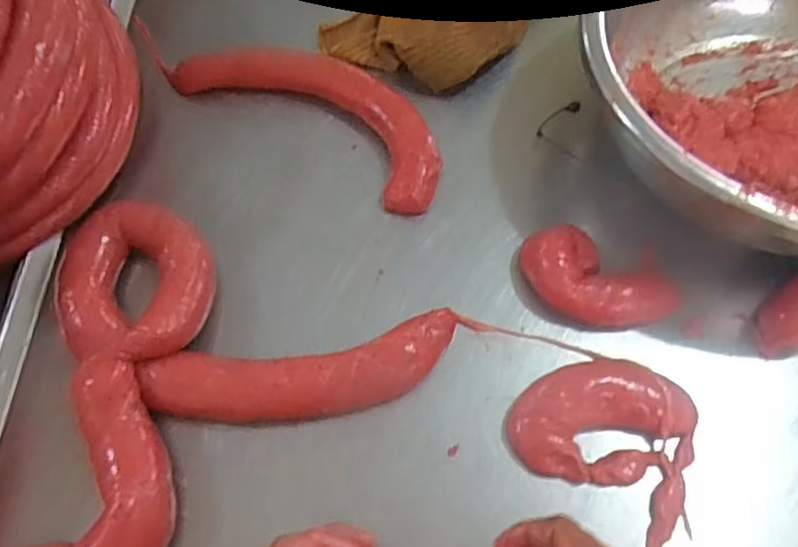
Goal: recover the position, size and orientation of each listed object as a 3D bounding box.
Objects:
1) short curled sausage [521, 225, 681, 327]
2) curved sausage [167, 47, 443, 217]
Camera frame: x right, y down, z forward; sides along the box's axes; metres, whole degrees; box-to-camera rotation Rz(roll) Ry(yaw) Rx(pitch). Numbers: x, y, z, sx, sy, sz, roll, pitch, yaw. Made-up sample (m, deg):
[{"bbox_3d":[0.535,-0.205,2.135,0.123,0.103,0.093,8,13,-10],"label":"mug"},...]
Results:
[{"bbox_3d":[0.156,0.006,0.489,0.122,0.032,0.066,24,68,13],"label":"short curled sausage"},{"bbox_3d":[-0.078,-0.159,0.578,0.290,0.030,0.098,32,70,16],"label":"curved sausage"}]

